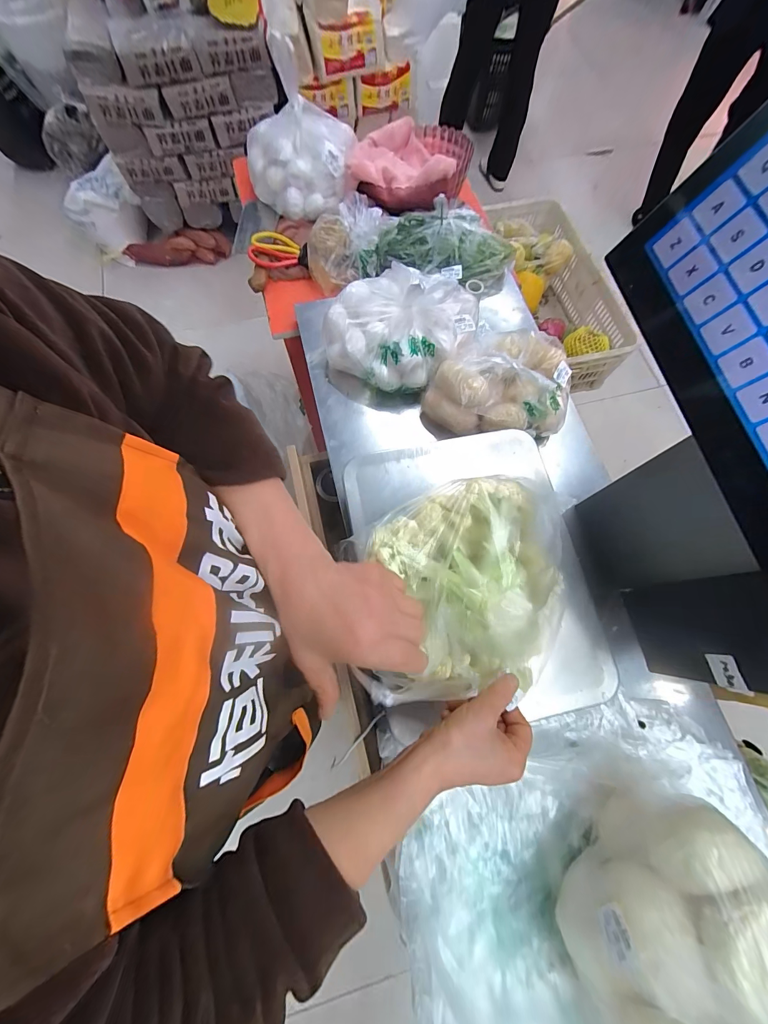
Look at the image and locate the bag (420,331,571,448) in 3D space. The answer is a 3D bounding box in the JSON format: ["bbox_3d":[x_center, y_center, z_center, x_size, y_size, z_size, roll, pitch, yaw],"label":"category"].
[{"bbox_3d":[0.197,-0.203,0.590,0.252,0.107,0.168,-12,73,-5],"label":"bag"}]

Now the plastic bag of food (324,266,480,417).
[{"bbox_3d":[0.025,-0.319,0.636,0.215,0.133,0.257,40,76,11],"label":"plastic bag of food"}]

